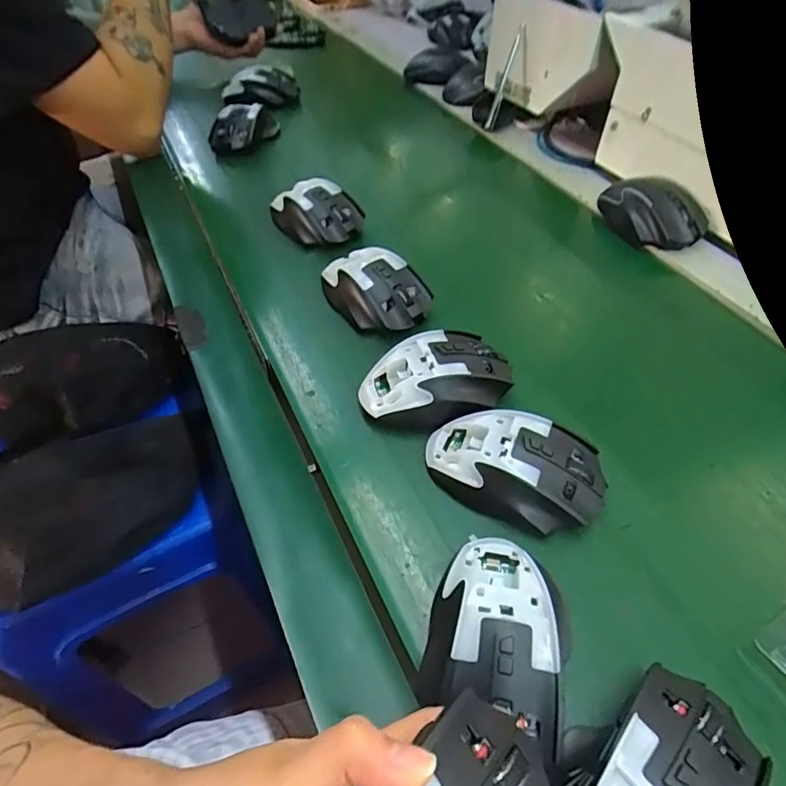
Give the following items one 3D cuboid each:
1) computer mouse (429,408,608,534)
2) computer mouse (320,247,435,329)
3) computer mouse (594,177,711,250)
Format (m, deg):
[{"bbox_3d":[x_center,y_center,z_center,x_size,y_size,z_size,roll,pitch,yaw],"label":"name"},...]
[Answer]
[{"bbox_3d":[0.081,0.050,0.337,0.112,0.043,0.068,13,50,8],"label":"computer mouse"},{"bbox_3d":[-0.018,-0.096,0.458,0.064,0.035,0.109,-33,58,-27],"label":"computer mouse"},{"bbox_3d":[0.264,-0.189,0.528,0.058,0.046,0.112,-23,54,-21],"label":"computer mouse"}]

